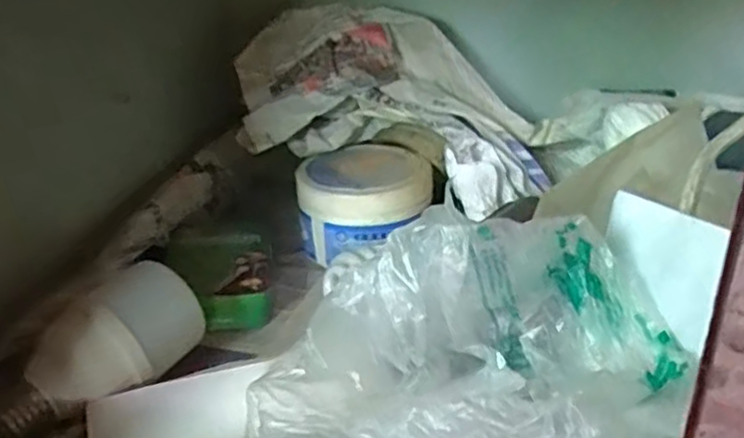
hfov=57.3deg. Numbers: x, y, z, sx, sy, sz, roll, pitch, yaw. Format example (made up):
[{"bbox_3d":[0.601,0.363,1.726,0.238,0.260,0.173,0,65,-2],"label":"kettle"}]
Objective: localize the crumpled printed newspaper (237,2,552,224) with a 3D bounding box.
[{"bbox_3d":[0.014,-0.084,0.496,0.212,0.118,0.086,6,27,17],"label":"crumpled printed newspaper"}]

